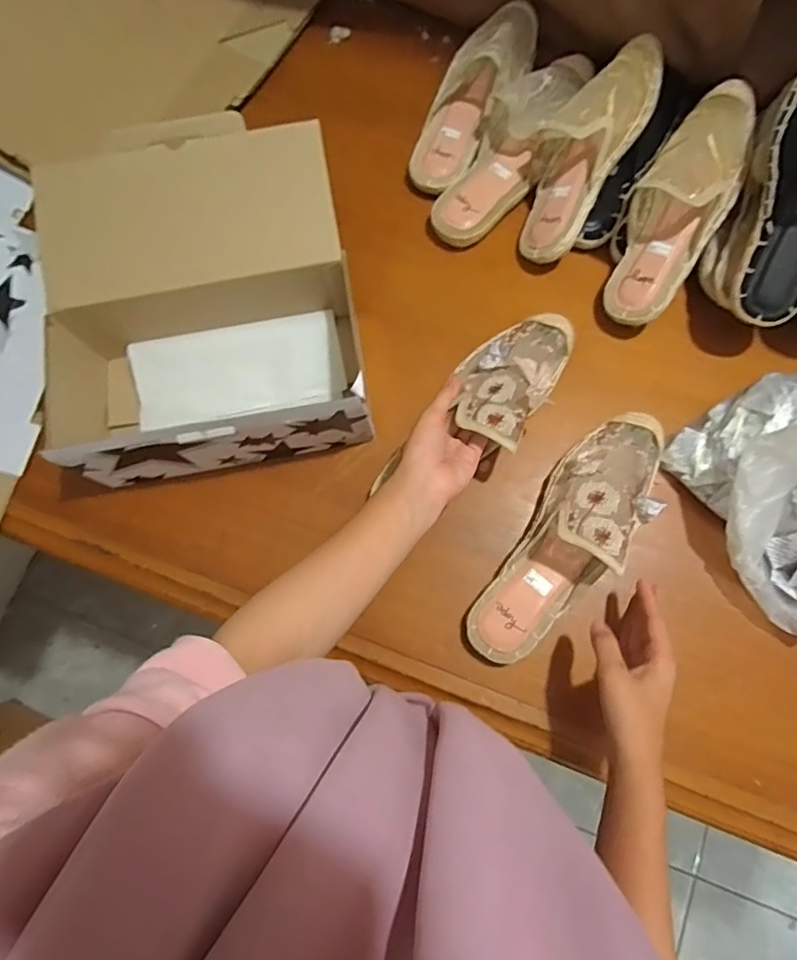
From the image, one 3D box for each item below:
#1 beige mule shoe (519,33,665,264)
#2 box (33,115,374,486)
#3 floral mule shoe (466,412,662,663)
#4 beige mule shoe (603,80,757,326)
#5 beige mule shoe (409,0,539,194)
[{"bbox_3d":[0.196,-0.348,0.577,0.083,0.058,0.243,29,101,8],"label":"beige mule shoe"},{"bbox_3d":[-0.197,-0.173,0.567,0.288,0.133,0.306,-9,76,-1],"label":"box"},{"bbox_3d":[0.159,0.048,0.504,0.078,0.087,0.260,32,79,9],"label":"floral mule shoe"},{"bbox_3d":[0.279,-0.274,0.548,0.089,0.066,0.246,24,99,7],"label":"beige mule shoe"},{"bbox_3d":[0.083,-0.453,0.634,0.089,0.055,0.261,28,78,8],"label":"beige mule shoe"}]

